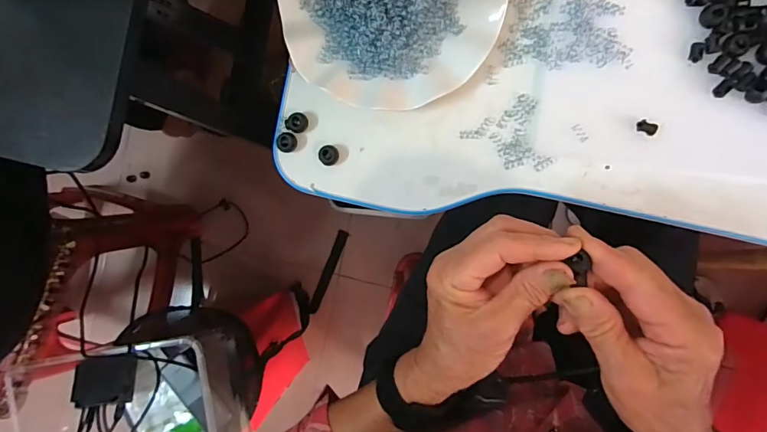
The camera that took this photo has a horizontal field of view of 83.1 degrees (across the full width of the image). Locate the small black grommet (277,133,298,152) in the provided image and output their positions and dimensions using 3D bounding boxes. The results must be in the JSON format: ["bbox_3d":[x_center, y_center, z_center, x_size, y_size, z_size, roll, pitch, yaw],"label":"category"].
[{"bbox_3d":[-0.086,-0.065,0.384,0.017,0.009,0.018,0,92,5],"label":"small black grommet"}]

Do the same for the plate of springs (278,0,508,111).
[{"bbox_3d":[0.006,-0.181,0.355,0.177,0.024,0.178,0,92,5],"label":"plate of springs"}]

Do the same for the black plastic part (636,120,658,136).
[{"bbox_3d":[0.212,-0.071,0.347,0.016,0.009,0.010,19,93,4],"label":"black plastic part"}]

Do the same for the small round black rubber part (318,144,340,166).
[{"bbox_3d":[-0.048,-0.054,0.382,0.017,0.010,0.017,0,92,5],"label":"small round black rubber part"}]

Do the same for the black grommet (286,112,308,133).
[{"bbox_3d":[-0.076,-0.083,0.383,0.017,0.011,0.017,0,92,5],"label":"black grommet"}]

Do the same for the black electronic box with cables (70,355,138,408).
[{"bbox_3d":[-0.455,0.269,0.707,0.085,0.018,0.074,3,67,-24],"label":"black electronic box with cables"}]

